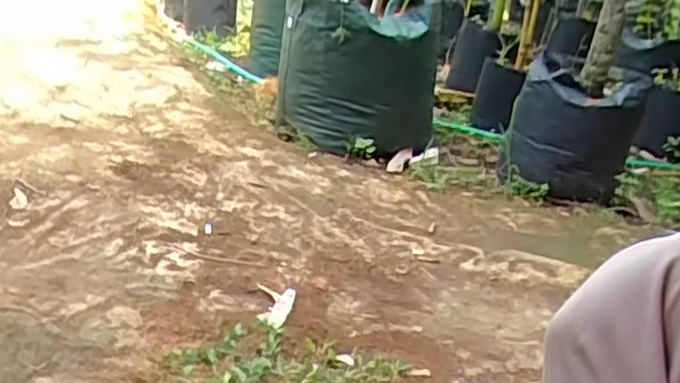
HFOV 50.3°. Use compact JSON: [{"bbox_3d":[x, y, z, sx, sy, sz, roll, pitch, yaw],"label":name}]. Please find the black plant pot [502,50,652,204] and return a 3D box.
[{"bbox_3d":[0.582,-0.153,1.821,0.297,0.286,0.252,15,25,21],"label":"black plant pot"}]

